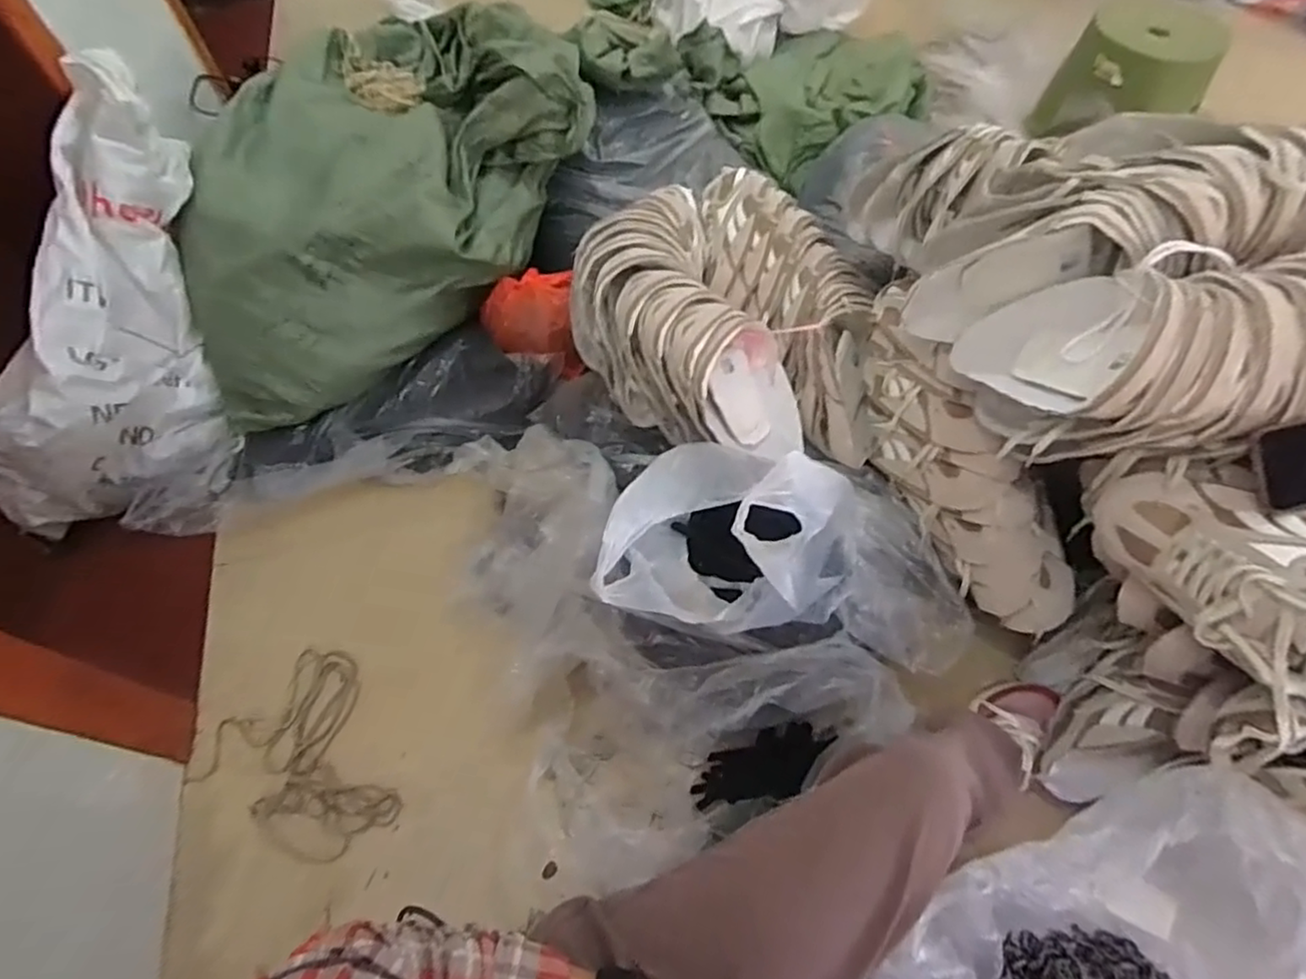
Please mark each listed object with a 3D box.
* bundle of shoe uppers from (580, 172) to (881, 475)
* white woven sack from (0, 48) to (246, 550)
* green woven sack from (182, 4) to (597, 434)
[{"bbox_3d":[0.096,-0.256,0.977,0.408,0.183,0.447,-6,59,-1],"label":"bundle of shoe uppers"},{"bbox_3d":[-0.789,-0.259,0.965,0.173,0.271,0.679,6,99,6],"label":"white woven sack"},{"bbox_3d":[-0.507,-0.530,1.203,0.803,0.296,0.563,-40,66,-19],"label":"green woven sack"}]

